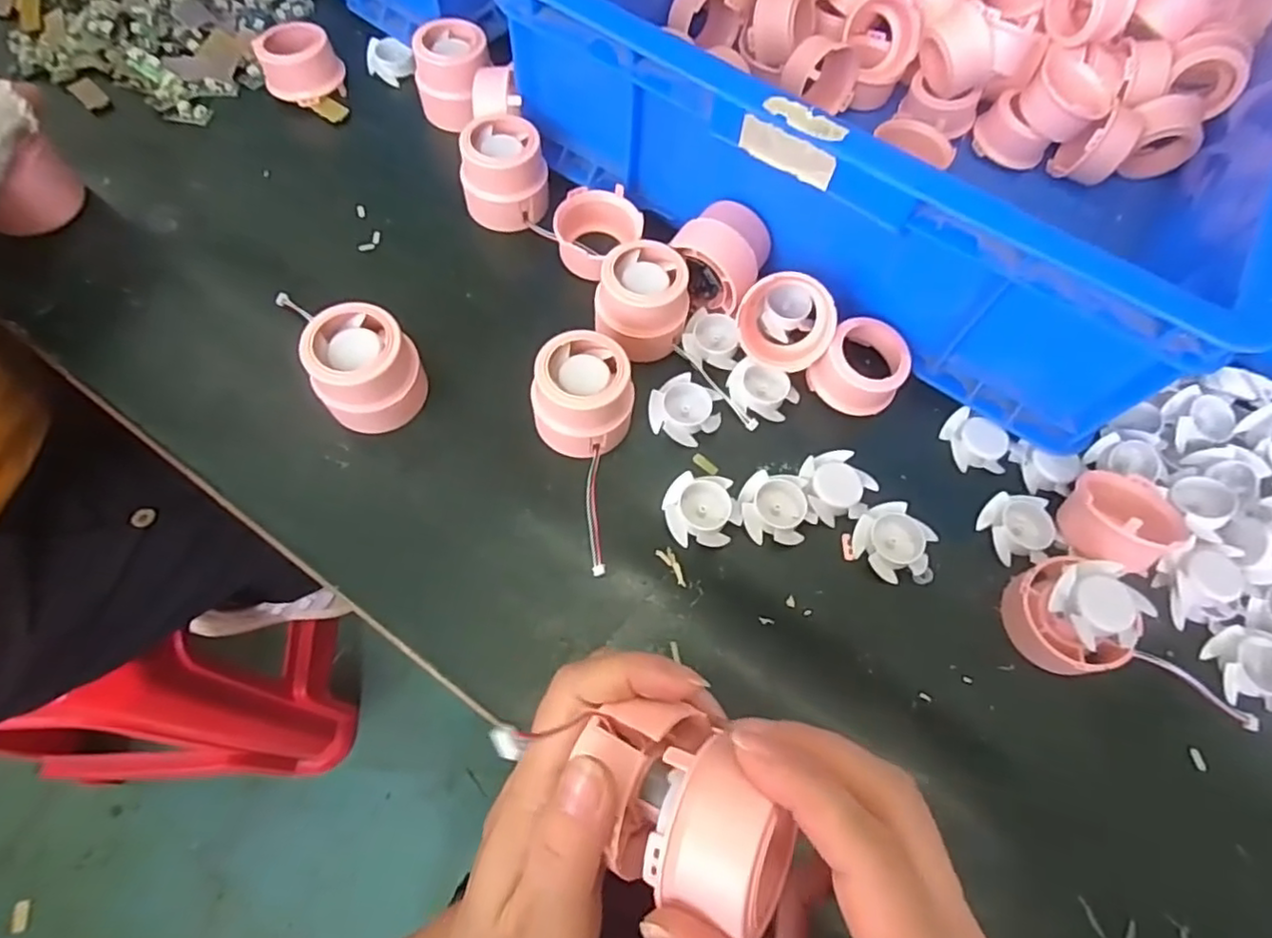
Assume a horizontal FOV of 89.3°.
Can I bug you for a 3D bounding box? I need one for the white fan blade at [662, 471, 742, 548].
[{"bbox_3d":[0.035,0.022,0.341,0.038,0.008,0.036,0,66,-4],"label":"white fan blade"}]

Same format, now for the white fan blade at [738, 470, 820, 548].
[{"bbox_3d":[0.074,0.021,0.344,0.038,0.011,0.038,-7,67,-7],"label":"white fan blade"}]

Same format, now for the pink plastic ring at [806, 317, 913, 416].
[{"bbox_3d":[0.131,-0.058,0.370,0.046,0.028,0.045,2,66,-3],"label":"pink plastic ring"}]

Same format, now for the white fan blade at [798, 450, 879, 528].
[{"bbox_3d":[0.109,0.010,0.351,0.037,0.010,0.038,-10,67,-9],"label":"white fan blade"}]

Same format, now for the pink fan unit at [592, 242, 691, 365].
[{"bbox_3d":[0.004,-0.097,0.370,0.050,0.038,0.057,5,66,-2],"label":"pink fan unit"}]

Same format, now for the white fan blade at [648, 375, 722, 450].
[{"bbox_3d":[0.028,-0.033,0.364,0.037,0.009,0.037,2,66,-3],"label":"white fan blade"}]

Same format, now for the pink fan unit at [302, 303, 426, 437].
[{"bbox_3d":[-0.141,-0.050,0.339,0.051,0.053,0.051,2,66,-3],"label":"pink fan unit"}]

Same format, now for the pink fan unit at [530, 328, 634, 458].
[{"bbox_3d":[-0.029,-0.039,0.342,0.051,0.045,0.052,-5,66,-6],"label":"pink fan unit"}]

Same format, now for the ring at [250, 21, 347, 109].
[{"bbox_3d":[-0.233,-0.281,0.449,0.052,0.032,0.044,-28,71,-15],"label":"ring"}]

